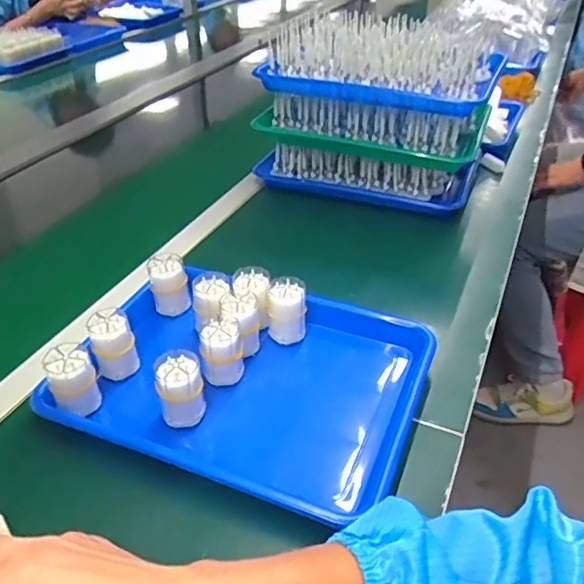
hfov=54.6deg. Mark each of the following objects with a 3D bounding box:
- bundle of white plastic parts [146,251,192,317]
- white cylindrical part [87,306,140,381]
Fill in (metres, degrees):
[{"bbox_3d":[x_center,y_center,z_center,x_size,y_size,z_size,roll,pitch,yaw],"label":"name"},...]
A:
[{"bbox_3d":[-0.137,-0.009,0.630,0.042,0.062,0.033,-11,37,-12],"label":"bundle of white plastic parts"},{"bbox_3d":[-0.174,0.051,0.552,0.039,0.063,0.040,-17,38,-19],"label":"white cylindrical part"}]

